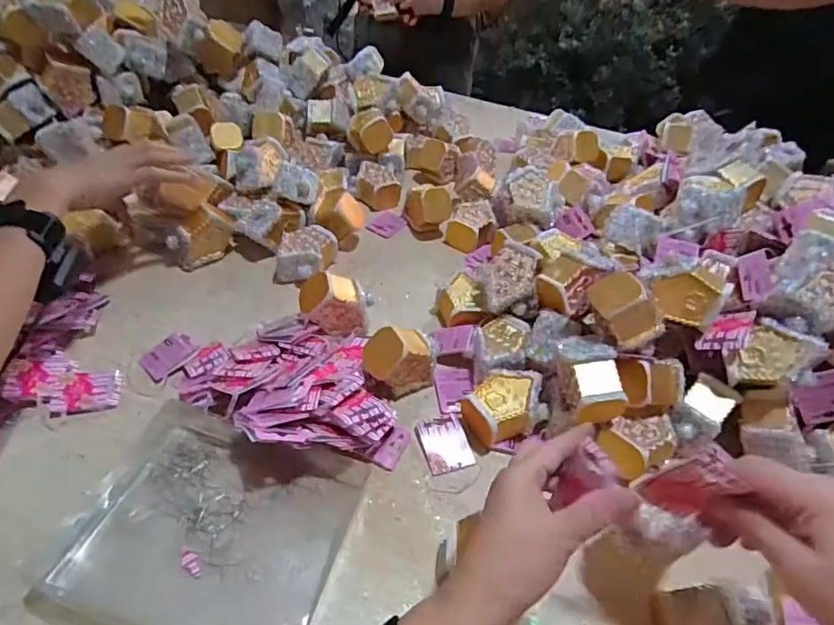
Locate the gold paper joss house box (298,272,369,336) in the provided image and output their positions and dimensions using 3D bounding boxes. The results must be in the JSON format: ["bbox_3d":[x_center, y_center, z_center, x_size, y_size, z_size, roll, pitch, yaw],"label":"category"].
[{"bbox_3d":[-0.096,-0.009,0.582,0.077,0.075,0.047,-1,46,-9],"label":"gold paper joss house box"}]

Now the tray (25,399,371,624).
[{"bbox_3d":[-0.170,0.184,0.428,0.209,0.033,0.183,15,45,8],"label":"tray"}]

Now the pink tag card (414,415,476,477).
[{"bbox_3d":[0.029,0.135,0.508,0.049,0.007,0.055,-11,56,-20],"label":"pink tag card"}]

